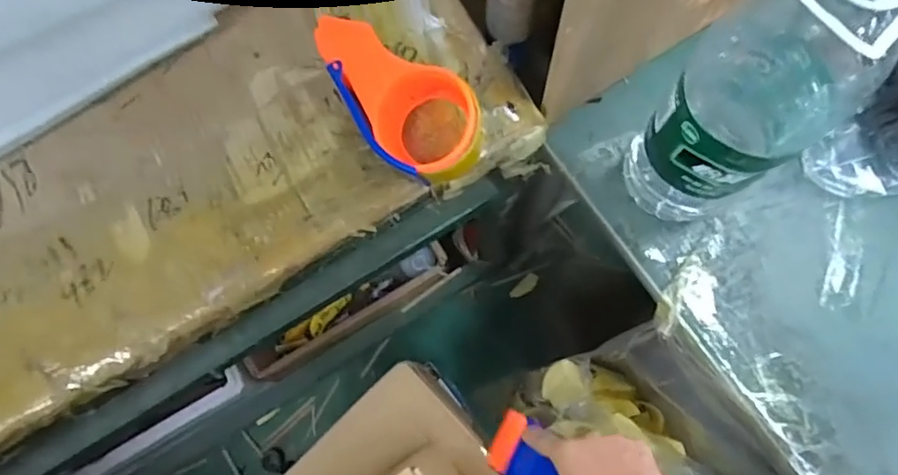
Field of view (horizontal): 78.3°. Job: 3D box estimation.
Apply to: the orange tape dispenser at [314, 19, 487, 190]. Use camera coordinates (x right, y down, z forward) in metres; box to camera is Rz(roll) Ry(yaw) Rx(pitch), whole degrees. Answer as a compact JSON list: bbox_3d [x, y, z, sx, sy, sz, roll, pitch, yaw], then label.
[{"bbox_3d":[-0.044,-0.110,0.455,0.159,0.073,0.087,40,82,11],"label":"orange tape dispenser"}]

